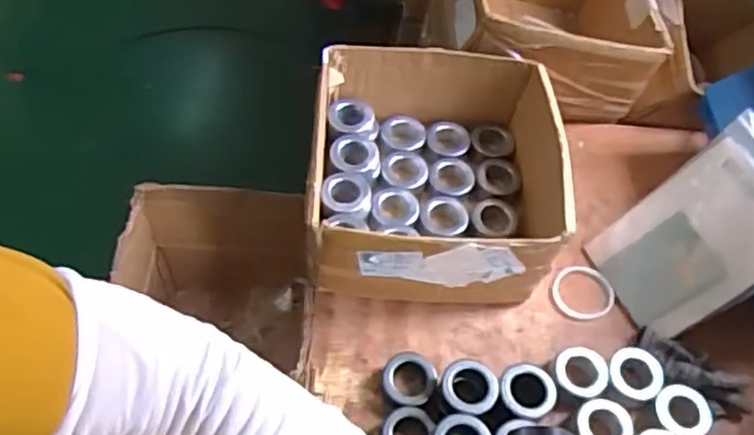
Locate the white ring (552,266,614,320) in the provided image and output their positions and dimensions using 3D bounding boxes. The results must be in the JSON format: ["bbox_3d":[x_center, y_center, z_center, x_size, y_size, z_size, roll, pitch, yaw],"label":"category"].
[{"bbox_3d":[0.297,0.107,0.969,0.085,0.019,0.081,2,56,-3],"label":"white ring"}]

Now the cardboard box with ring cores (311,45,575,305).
[{"bbox_3d":[0.084,-0.061,0.957,0.343,0.160,0.330,2,56,-3],"label":"cardboard box with ring cores"}]

